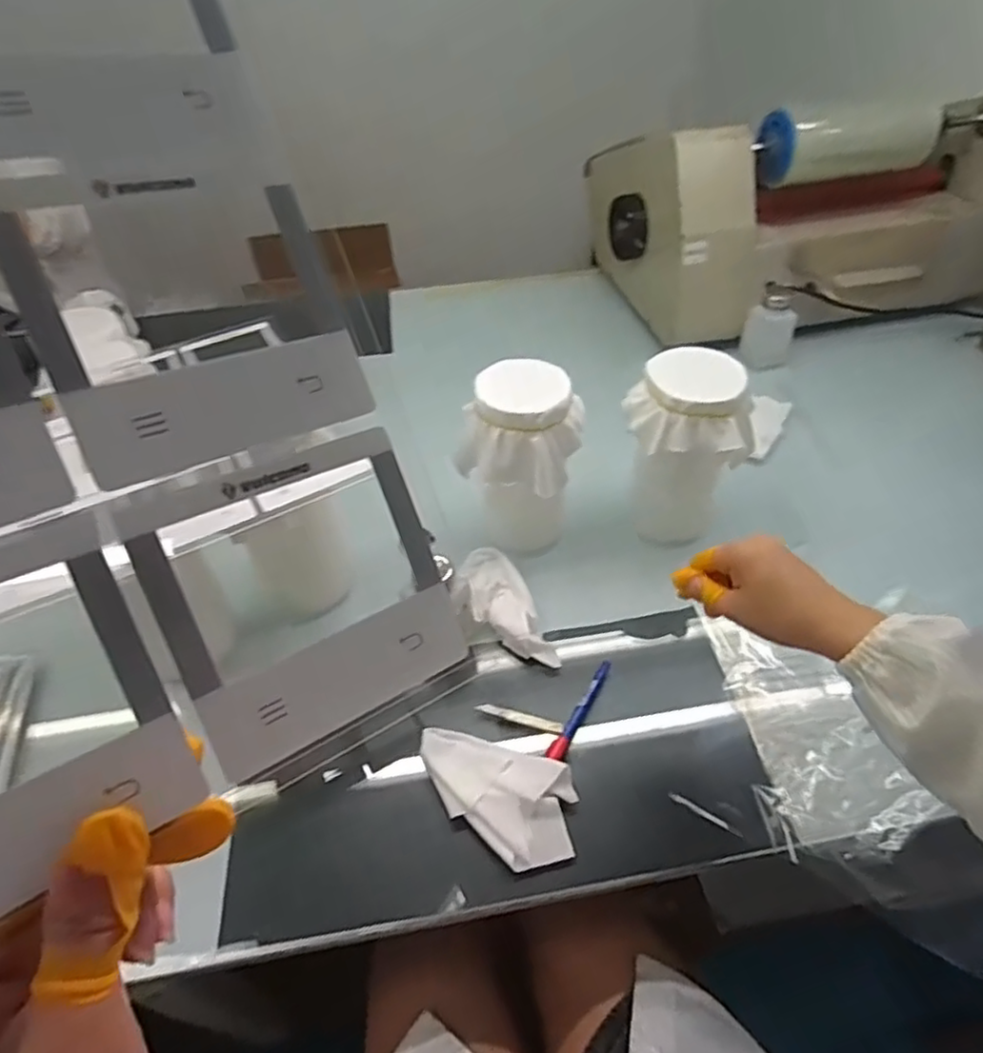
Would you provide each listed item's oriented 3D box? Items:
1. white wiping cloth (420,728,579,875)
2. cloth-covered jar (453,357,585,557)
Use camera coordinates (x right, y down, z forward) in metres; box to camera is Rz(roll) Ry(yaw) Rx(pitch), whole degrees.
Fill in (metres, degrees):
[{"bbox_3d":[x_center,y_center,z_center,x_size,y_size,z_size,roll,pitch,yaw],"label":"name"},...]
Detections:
[{"bbox_3d":[0.000,0.235,0.562,0.145,0.025,0.088,12,48,13],"label":"white wiping cloth"},{"bbox_3d":[0.032,-0.056,0.716,0.121,0.226,0.107,12,49,13],"label":"cloth-covered jar"}]

